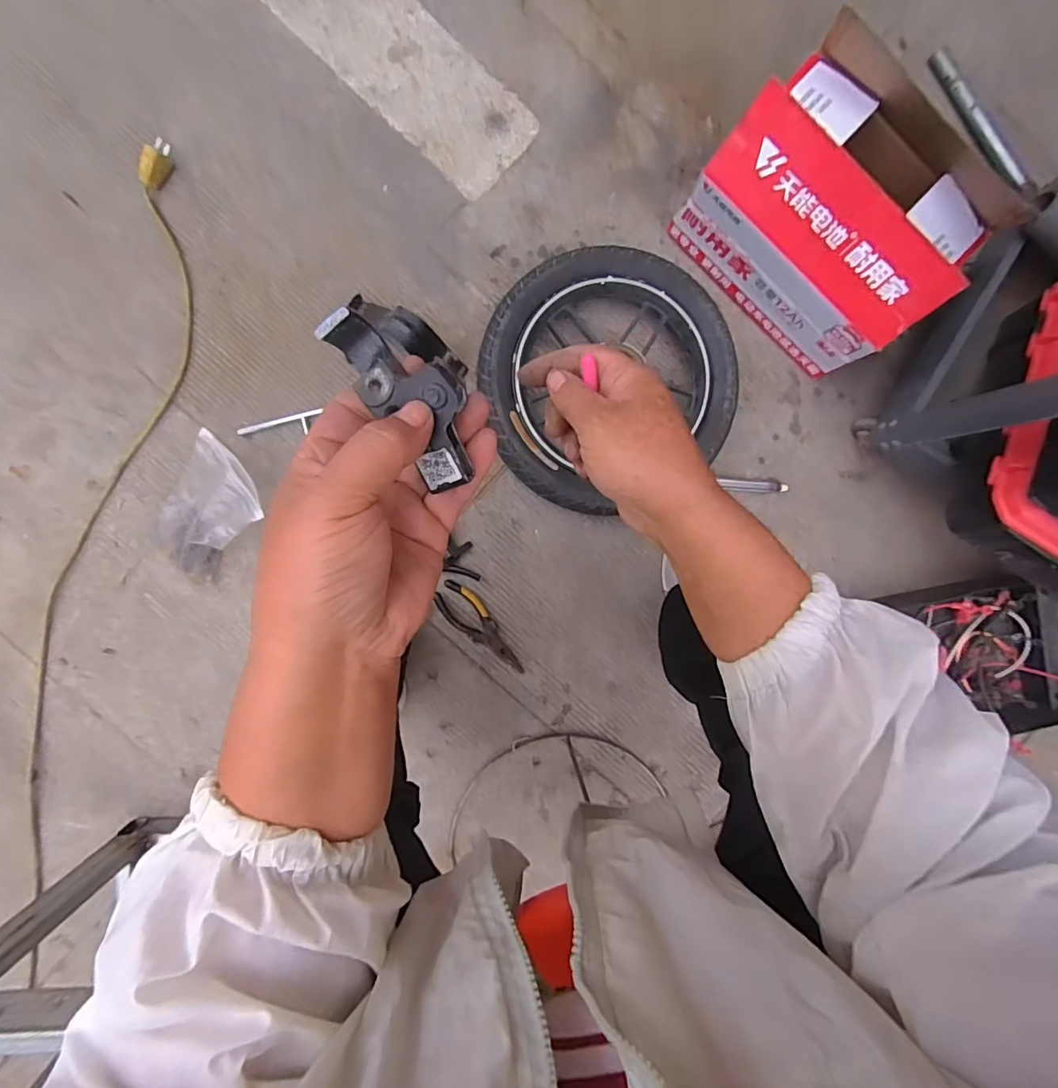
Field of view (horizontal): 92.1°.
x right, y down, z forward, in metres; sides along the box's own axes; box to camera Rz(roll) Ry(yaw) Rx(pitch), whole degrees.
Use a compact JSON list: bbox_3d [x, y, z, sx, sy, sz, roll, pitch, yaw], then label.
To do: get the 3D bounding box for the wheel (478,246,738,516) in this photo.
[{"bbox_3d":[0.105,-0.236,0.729,0.349,0.082,0.323,0,93,-4],"label":"wheel"}]

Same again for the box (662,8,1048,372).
[{"bbox_3d":[0.397,-0.427,0.666,0.307,0.210,0.216,41,90,-5],"label":"box"}]

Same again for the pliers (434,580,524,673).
[{"bbox_3d":[-0.069,0.126,0.761,0.168,0.014,0.052,45,90,-5],"label":"pliers"}]

